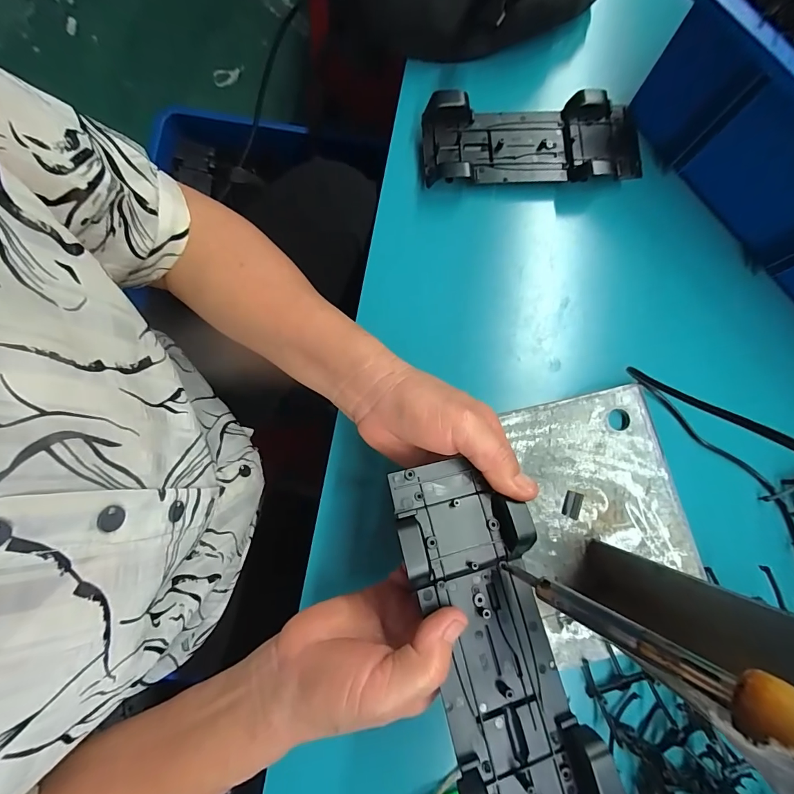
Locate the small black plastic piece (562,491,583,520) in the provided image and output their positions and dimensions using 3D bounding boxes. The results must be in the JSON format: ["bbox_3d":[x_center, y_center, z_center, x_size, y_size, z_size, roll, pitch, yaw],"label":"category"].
[{"bbox_3d":[0.141,0.087,0.308,0.015,0.004,0.021,19,81,2],"label":"small black plastic piece"}]

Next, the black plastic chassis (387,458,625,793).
[{"bbox_3d":[0.053,0.129,0.212,0.076,0.029,0.190,-16,75,-4],"label":"black plastic chassis"}]

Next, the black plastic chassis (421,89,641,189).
[{"bbox_3d":[0.122,-0.230,0.353,0.198,0.036,0.077,-5,81,-2],"label":"black plastic chassis"}]

